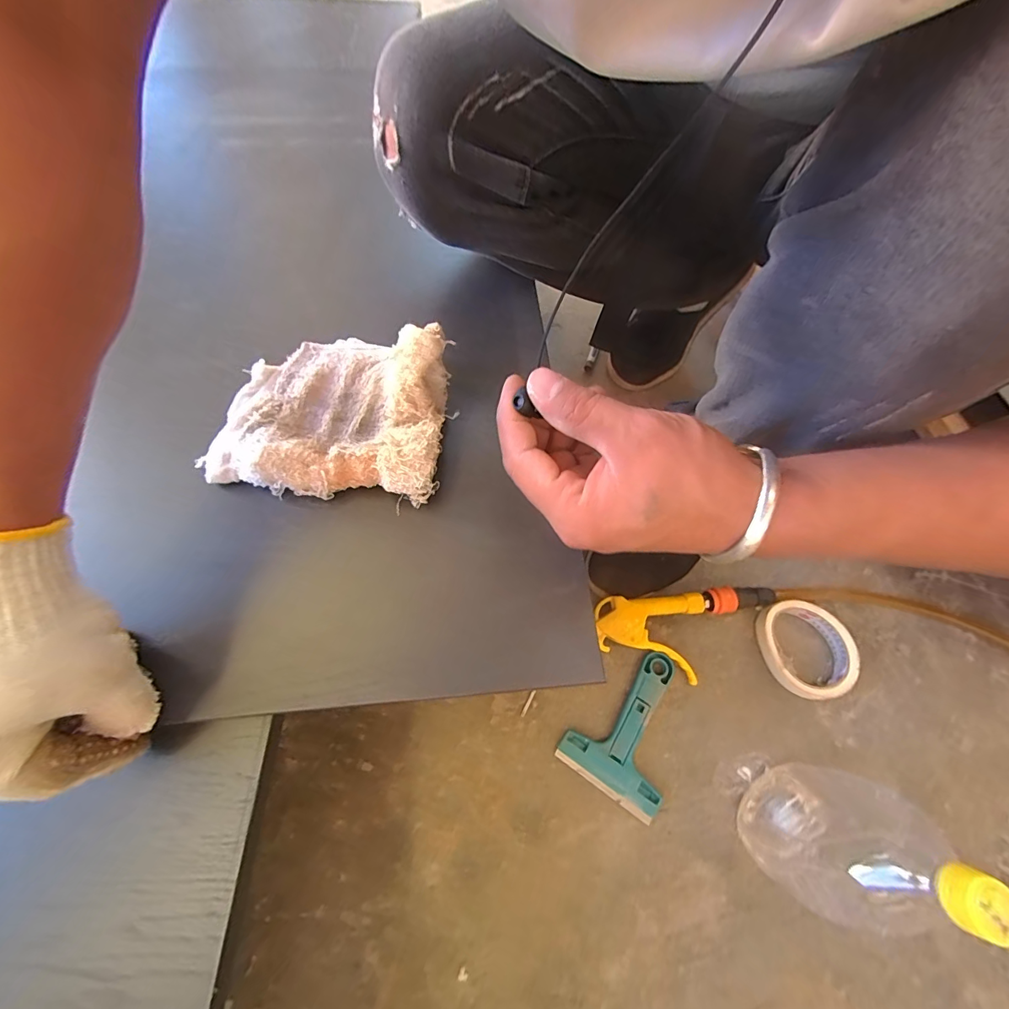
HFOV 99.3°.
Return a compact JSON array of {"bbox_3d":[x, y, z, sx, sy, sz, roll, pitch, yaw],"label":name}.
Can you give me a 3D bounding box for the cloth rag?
[{"bbox_3d":[-0.131,-0.082,0.325,0.173,0.074,0.146,6,62,2],"label":"cloth rag"}]

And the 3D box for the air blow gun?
[{"bbox_3d":[0.198,0.138,0.462,0.200,0.035,0.083,-5,65,-3],"label":"air blow gun"}]

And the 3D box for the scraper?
[{"bbox_3d":[0.130,0.218,0.433,0.099,0.011,0.141,32,68,13],"label":"scraper"}]

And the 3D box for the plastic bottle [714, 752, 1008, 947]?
[{"bbox_3d":[0.251,0.245,0.318,0.085,0.191,0.083,0,65,-1],"label":"plastic bottle"}]

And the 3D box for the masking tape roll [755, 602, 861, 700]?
[{"bbox_3d":[0.324,0.154,0.458,0.089,0.024,0.098,3,65,1],"label":"masking tape roll"}]

